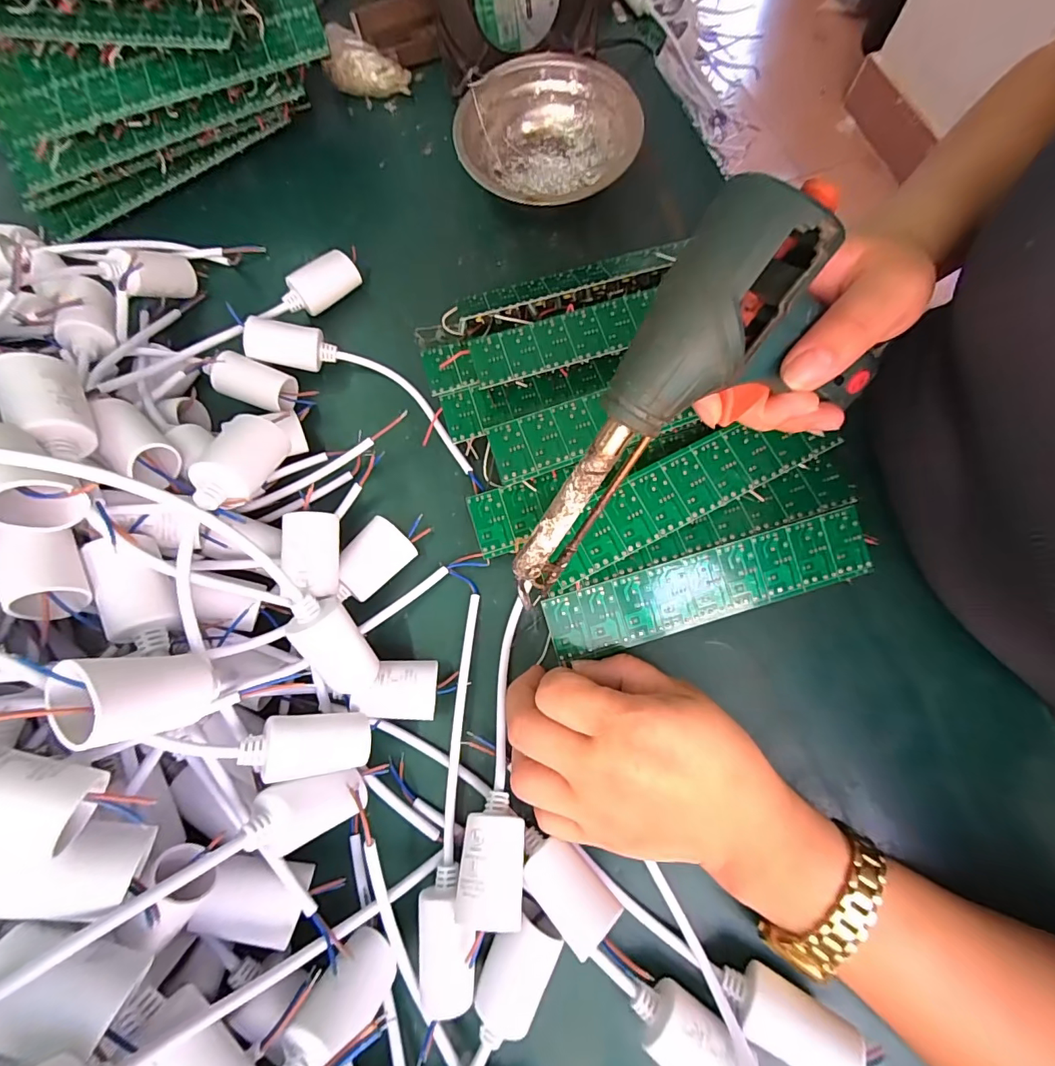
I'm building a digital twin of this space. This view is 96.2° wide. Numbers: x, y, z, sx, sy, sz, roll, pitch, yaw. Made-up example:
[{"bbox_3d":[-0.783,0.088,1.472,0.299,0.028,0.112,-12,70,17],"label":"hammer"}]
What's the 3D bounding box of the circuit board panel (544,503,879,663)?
[{"bbox_3d":[0.101,0.029,0.266,0.182,0.004,0.037,-17,88,-1],"label":"circuit board panel"}]

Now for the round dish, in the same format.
[{"bbox_3d":[0.014,-0.279,0.343,0.124,0.041,0.121,-1,75,2],"label":"round dish"}]

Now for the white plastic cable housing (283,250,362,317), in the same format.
[{"bbox_3d":[-0.145,-0.174,0.328,0.053,0.019,0.023,-35,76,-7],"label":"white plastic cable housing"}]

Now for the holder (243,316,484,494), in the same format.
[{"bbox_3d":[-0.098,-0.092,0.306,0.180,0.029,0.046,29,78,10],"label":"holder"}]

